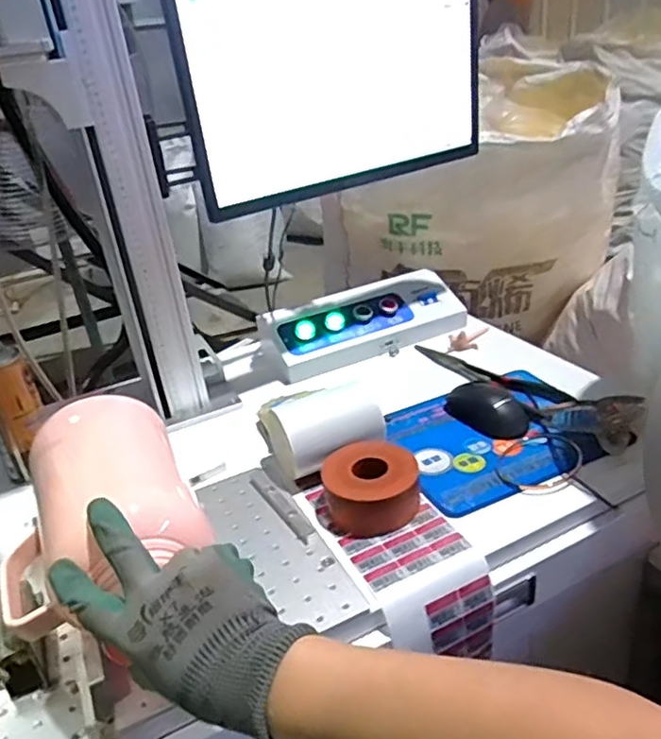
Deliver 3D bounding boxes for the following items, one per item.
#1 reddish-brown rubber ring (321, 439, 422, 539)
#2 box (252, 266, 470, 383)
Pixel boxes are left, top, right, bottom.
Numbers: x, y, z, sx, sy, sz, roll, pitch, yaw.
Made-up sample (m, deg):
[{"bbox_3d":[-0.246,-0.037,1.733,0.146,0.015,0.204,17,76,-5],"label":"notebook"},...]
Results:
[{"bbox_3d":[0.043,0.117,0.632,0.093,0.052,0.082,-20,31,-24],"label":"reddish-brown rubber ring"},{"bbox_3d":[0.051,-0.081,0.997,0.324,0.067,0.140,-19,30,-21],"label":"box"}]

